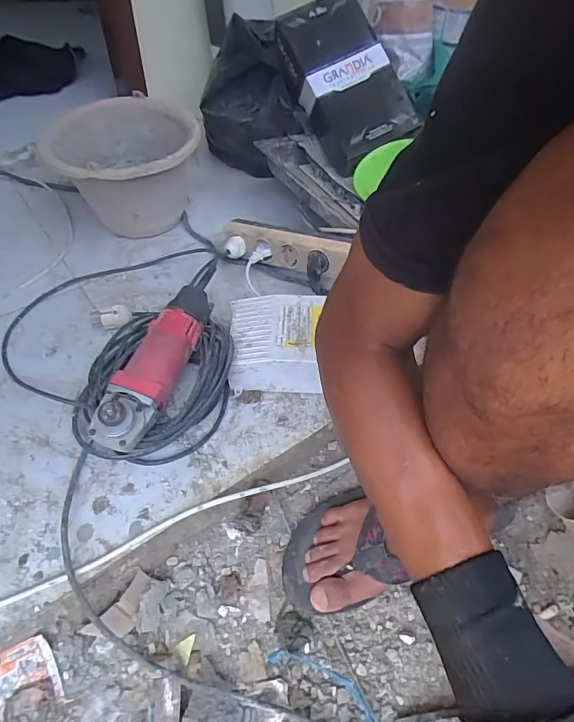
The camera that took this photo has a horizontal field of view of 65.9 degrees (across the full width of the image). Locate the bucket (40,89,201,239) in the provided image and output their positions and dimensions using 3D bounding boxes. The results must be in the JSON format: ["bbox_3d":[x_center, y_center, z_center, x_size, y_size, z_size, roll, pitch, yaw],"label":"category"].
[{"bbox_3d":[-0.282,-0.331,0.797,0.231,0.189,0.227,-16,52,-16],"label":"bucket"}]

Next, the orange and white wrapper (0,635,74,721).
[{"bbox_3d":[-0.258,0.312,0.431,0.060,0.020,0.064,-23,54,-21],"label":"orange and white wrapper"}]

